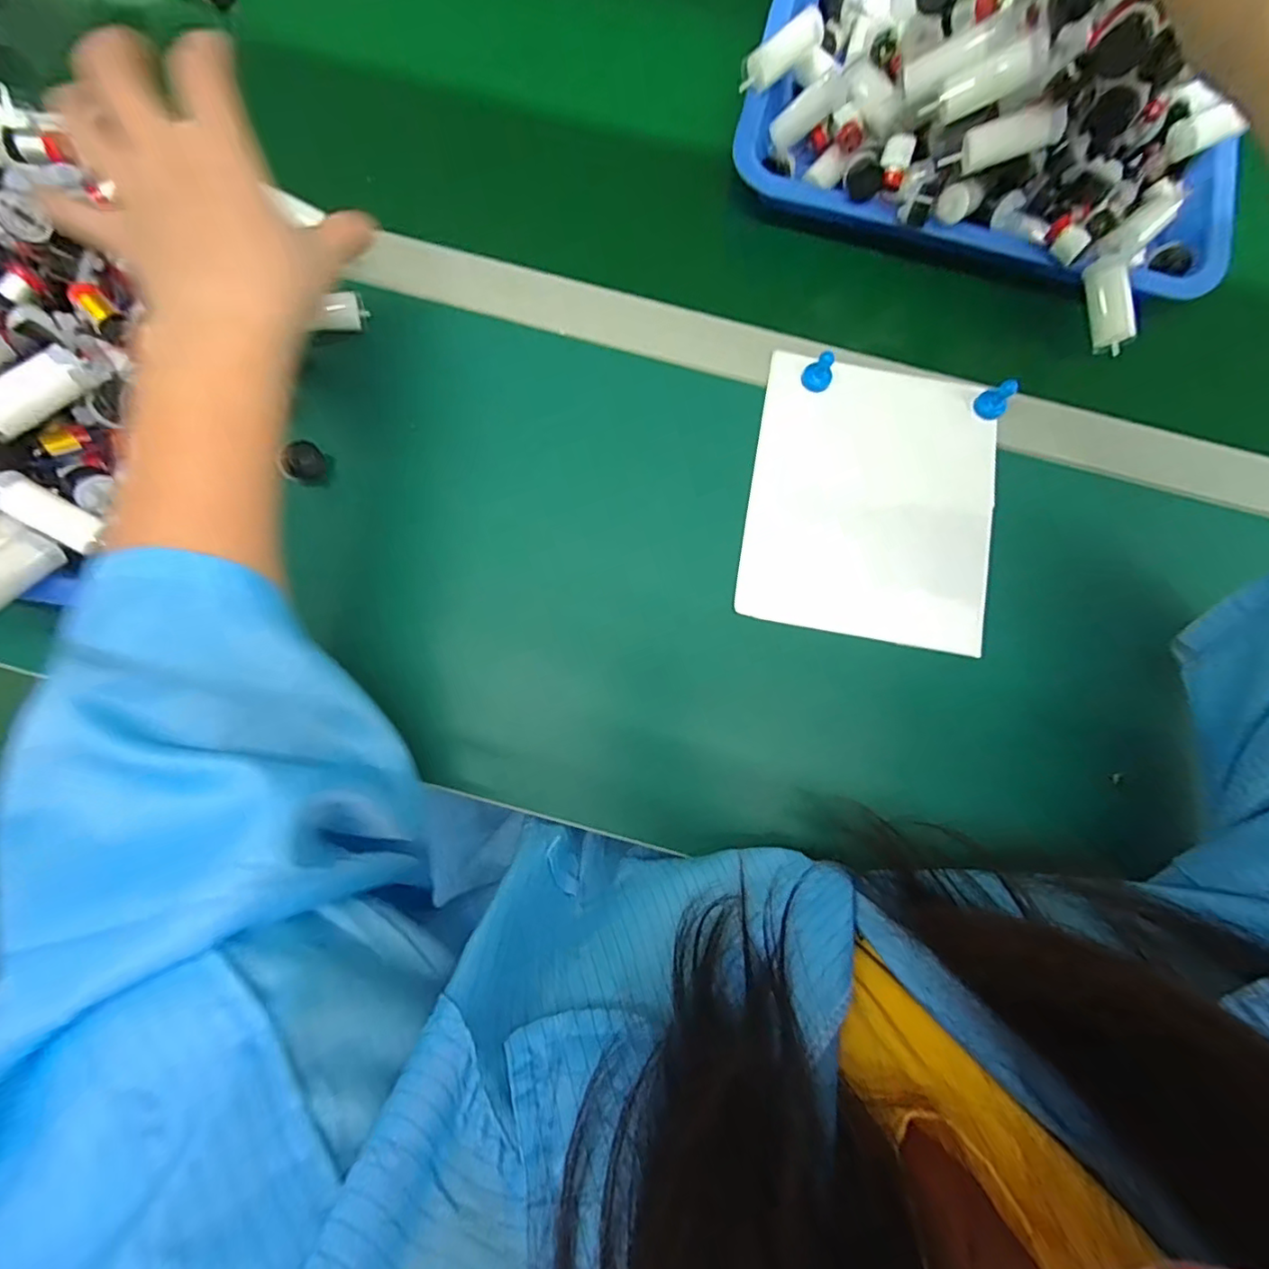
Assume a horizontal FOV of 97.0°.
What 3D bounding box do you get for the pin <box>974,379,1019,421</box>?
[{"bbox_3d":[0.227,-0.147,0.351,0.017,0.026,0.015,44,81,7],"label":"pin"}]

